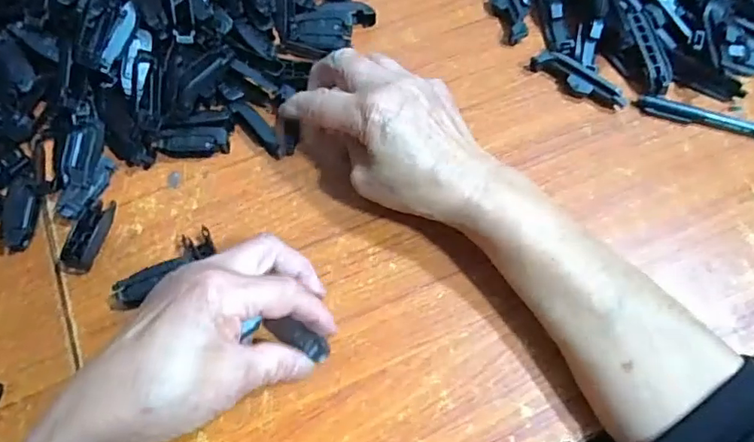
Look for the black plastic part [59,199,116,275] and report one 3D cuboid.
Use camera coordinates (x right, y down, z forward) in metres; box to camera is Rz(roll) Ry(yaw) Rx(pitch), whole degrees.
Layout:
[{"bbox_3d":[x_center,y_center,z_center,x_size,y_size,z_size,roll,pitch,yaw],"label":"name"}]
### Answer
[{"bbox_3d":[-0.192,0.009,0.352,0.019,0.013,0.051,17,68,8],"label":"black plastic part"}]

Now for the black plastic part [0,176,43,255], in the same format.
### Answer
[{"bbox_3d":[-0.242,-0.004,0.358,0.021,0.013,0.051,6,67,3],"label":"black plastic part"}]

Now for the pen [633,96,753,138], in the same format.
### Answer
[{"bbox_3d":[0.264,-0.071,0.390,0.139,0.013,0.009,15,67,7],"label":"pen"}]

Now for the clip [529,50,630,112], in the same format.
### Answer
[{"bbox_3d":[0.154,-0.108,0.402,0.076,0.017,0.015,29,70,13],"label":"clip"}]

